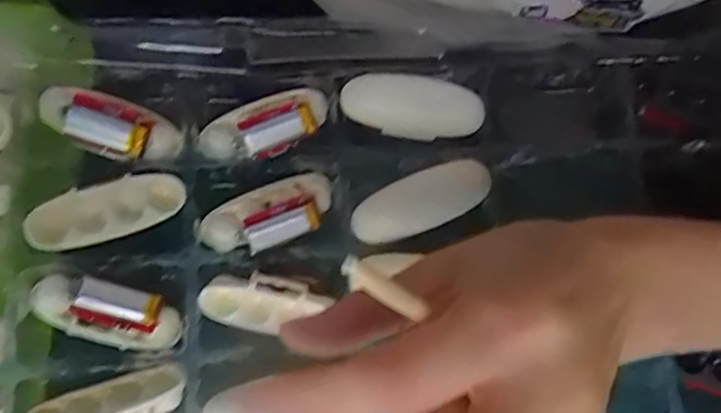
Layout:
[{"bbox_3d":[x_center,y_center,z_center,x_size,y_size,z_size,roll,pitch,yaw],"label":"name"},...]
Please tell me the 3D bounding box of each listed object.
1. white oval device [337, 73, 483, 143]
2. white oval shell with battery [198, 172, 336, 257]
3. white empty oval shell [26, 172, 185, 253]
[{"bbox_3d":[0.025,-0.047,0.293,0.066,0.016,0.026,8,79,1],"label":"white oval device"},{"bbox_3d":[-0.043,0.004,0.281,0.064,0.012,0.030,-25,80,-5],"label":"white oval shell with battery"},{"bbox_3d":[-0.112,0.003,0.268,0.064,0.013,0.025,-18,79,-18],"label":"white empty oval shell"}]

